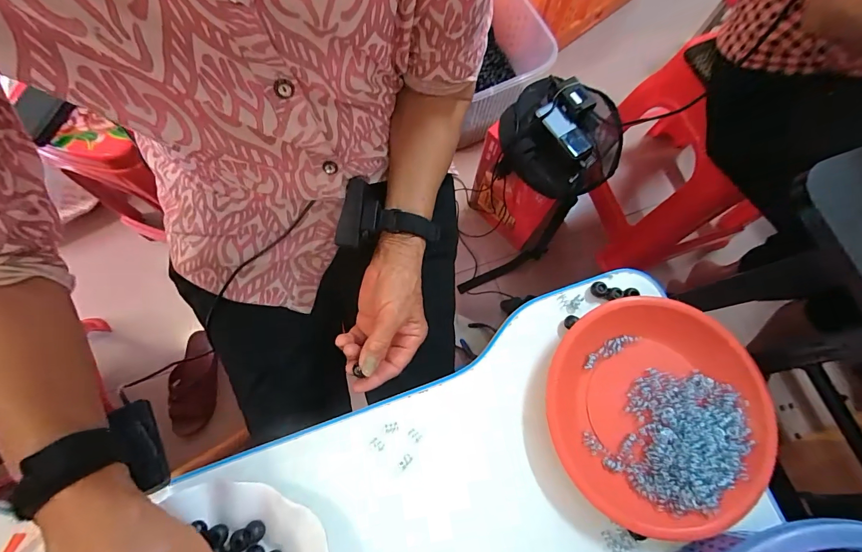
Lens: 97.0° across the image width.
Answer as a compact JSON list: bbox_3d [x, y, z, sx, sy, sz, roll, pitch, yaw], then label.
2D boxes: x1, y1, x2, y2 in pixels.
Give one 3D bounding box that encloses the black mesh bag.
[{"bbox_3d":[0.274,-0.294,0.770,0.247,0.106,0.243,-40,79,-11],"label":"black mesh bag"}]

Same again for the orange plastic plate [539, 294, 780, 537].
[{"bbox_3d":[0.199,0.122,0.343,0.186,0.030,0.196,0,75,-1],"label":"orange plastic plate"}]

